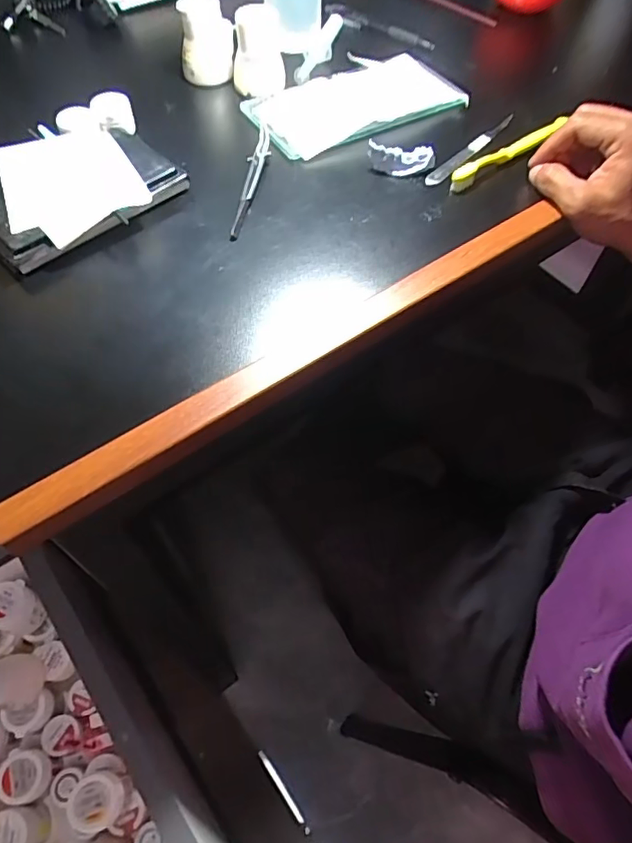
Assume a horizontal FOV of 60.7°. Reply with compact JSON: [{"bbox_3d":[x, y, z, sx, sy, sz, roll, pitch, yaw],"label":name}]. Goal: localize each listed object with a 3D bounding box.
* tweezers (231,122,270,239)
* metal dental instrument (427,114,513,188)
[{"bbox_3d":[-0.054,-0.208,0.458,0.015,0.008,0.150,8,58,4],"label":"tweezers"},{"bbox_3d":[0.142,-0.247,0.486,0.012,0.011,0.133,38,64,21],"label":"metal dental instrument"}]

